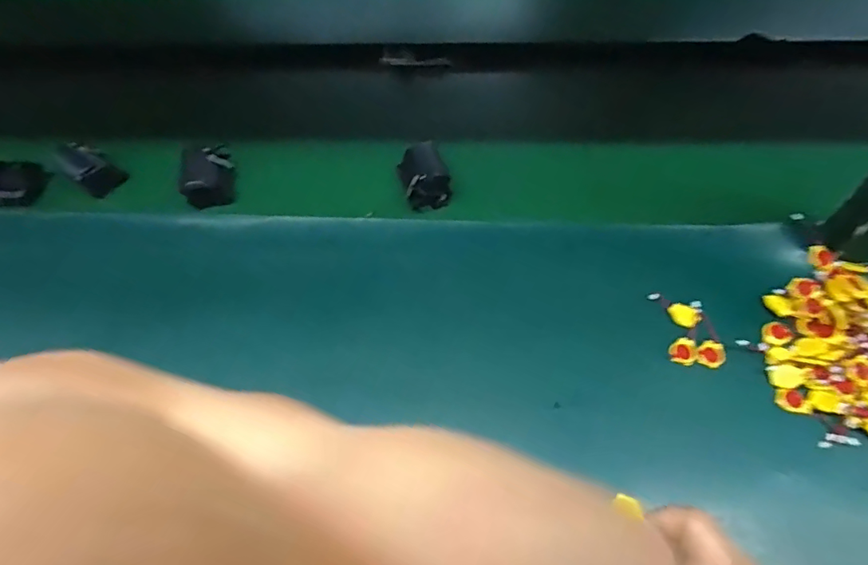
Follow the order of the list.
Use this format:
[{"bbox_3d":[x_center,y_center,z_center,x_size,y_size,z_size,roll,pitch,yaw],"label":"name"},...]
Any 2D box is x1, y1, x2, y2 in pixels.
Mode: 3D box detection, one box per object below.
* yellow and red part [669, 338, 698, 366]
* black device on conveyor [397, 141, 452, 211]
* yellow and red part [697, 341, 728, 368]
[{"bbox_3d":[0.226,0.062,0.435,0.021,0.004,0.026,27,64,18],"label":"yellow and red part"},{"bbox_3d":[-0.012,-0.121,0.547,0.048,0.039,0.066,-15,59,-5],"label":"black device on conveyor"},{"bbox_3d":[0.248,0.063,0.430,0.023,0.004,0.024,-2,58,3],"label":"yellow and red part"}]

